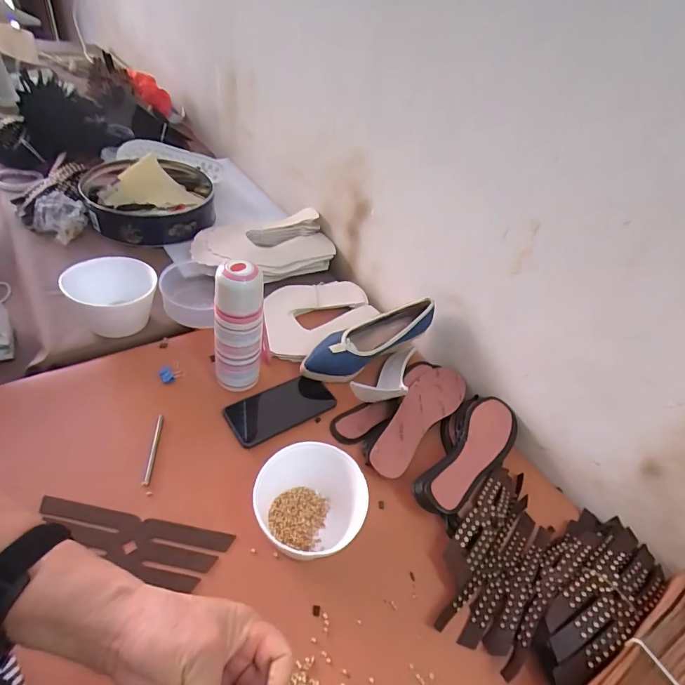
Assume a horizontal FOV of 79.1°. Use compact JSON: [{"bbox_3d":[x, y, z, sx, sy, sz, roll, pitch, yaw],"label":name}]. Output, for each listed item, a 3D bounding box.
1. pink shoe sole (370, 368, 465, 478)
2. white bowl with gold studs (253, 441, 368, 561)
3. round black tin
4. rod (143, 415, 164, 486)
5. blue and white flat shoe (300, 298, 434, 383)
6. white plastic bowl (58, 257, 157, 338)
[{"bbox_3d":[0.118,0.111,0.639,0.069,0.025,0.234,36,47,22],"label":"pink shoe sole"},{"bbox_3d":[-0.031,0.188,0.495,0.114,0.093,0.105,7,43,-7],"label":"white bowl with gold studs"},{"bbox_3d":[-0.412,-0.305,0.890,0.256,0.067,0.249,-4,46,-18],"label":"round black tin"},{"bbox_3d":[-0.251,0.142,0.551,0.008,0.009,0.102,2,44,-12],"label":"rod"},{"bbox_3d":[0.040,-0.005,0.681,0.227,0.058,0.065,-27,52,-10],"label":"blue and white flat shoe"},{"bbox_3d":[-0.361,-0.066,0.660,0.114,0.092,0.121,36,48,22],"label":"white plastic bowl"}]

